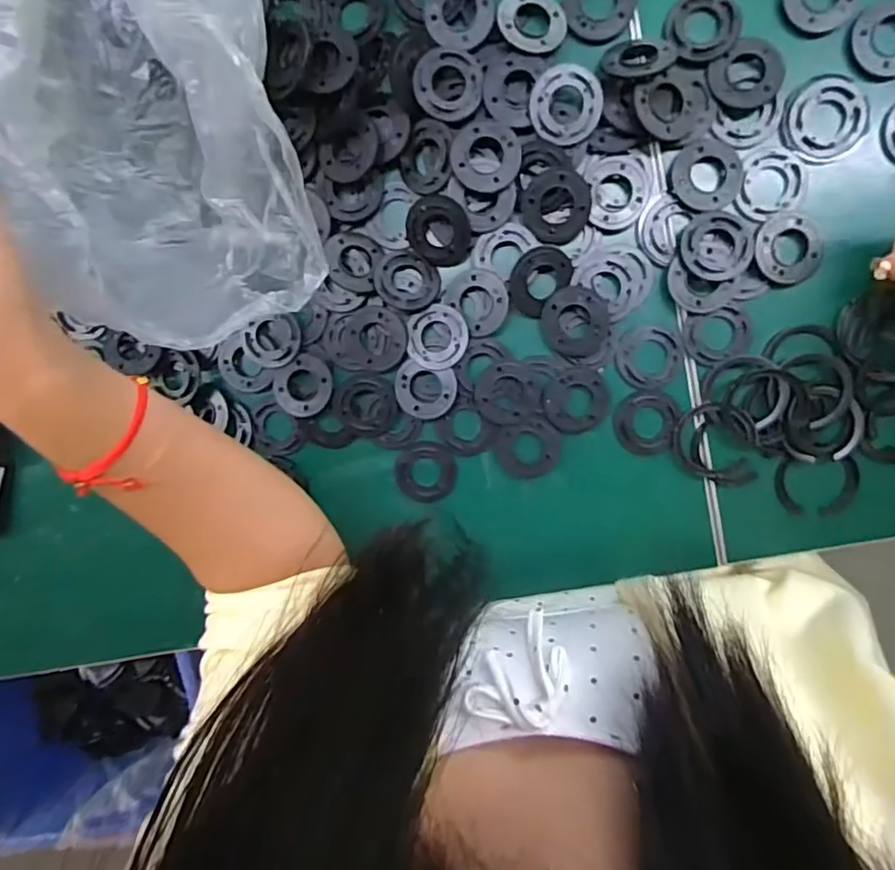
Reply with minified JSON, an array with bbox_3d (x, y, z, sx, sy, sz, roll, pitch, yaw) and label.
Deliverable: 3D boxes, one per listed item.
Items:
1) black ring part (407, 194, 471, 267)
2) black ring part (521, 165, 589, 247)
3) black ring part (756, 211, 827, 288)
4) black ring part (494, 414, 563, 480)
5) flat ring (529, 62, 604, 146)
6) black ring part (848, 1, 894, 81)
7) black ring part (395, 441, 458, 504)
[{"bbox_3d":[-0.005,-0.136,0.390,0.042,0.009,0.045,7,126,10],"label":"black ring part"},{"bbox_3d":[0.070,-0.148,0.378,0.044,0.008,0.046,3,115,7],"label":"black ring part"},{"bbox_3d":[0.219,-0.119,0.372,0.044,0.010,0.044,1,98,6],"label":"black ring part"},{"bbox_3d":[0.058,0.009,0.412,0.045,0.010,0.045,1,98,6],"label":"black ring part"},{"bbox_3d":[0.074,-0.206,0.364,0.044,0.004,0.044,1,108,4],"label":"flat ring"},{"bbox_3d":[0.268,-0.240,0.352,0.044,0.004,0.042,1,98,6],"label":"black ring part"},{"bbox_3d":[-0.016,0.028,0.430,0.044,0.004,0.045,3,98,5],"label":"black ring part"}]

